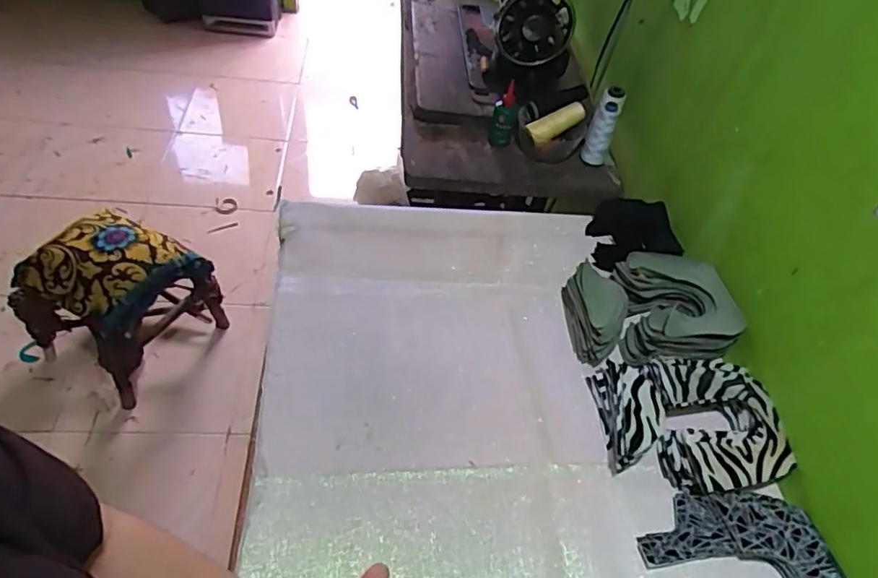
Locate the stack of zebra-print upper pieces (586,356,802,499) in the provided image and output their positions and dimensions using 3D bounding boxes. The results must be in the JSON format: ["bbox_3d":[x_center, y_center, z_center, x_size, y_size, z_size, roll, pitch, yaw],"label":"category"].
[{"bbox_3d":[0.296,0.153,0.678,0.203,0.049,0.168,1,49,-6],"label":"stack of zebra-print upper pieces"}]

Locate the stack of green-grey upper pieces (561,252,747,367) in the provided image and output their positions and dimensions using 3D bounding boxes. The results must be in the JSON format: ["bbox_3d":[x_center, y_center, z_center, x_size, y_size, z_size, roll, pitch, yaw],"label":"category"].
[{"bbox_3d":[0.286,0.025,0.783,0.215,0.061,0.160,-2,50,-8],"label":"stack of green-grey upper pieces"}]

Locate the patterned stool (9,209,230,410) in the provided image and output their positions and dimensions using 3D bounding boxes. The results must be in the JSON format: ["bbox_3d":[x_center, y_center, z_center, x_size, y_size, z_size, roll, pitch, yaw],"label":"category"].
[{"bbox_3d":[-0.763,0.024,1.393,0.320,0.359,0.311,27,51,13],"label":"patterned stool"}]

